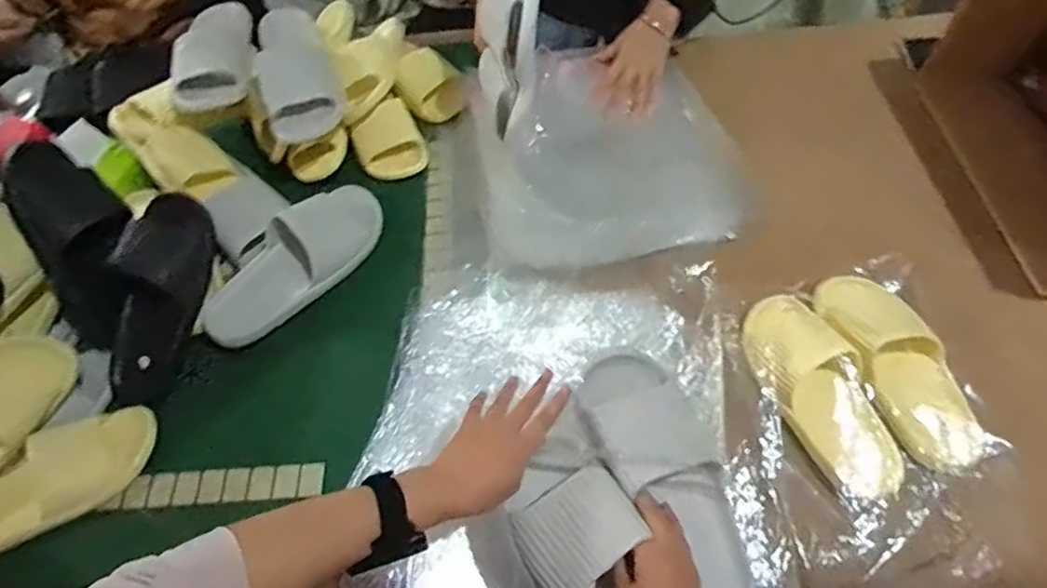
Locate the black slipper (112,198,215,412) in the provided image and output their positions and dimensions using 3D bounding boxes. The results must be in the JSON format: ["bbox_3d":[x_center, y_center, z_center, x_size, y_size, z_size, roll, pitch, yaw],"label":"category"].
[{"bbox_3d":[-0.483,0.005,0.825,0.109,0.069,0.281,9,86,9],"label":"black slipper"}]

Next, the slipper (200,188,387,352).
[{"bbox_3d":[-0.315,-0.046,0.864,0.118,0.069,0.287,45,73,7],"label":"slipper"}]

